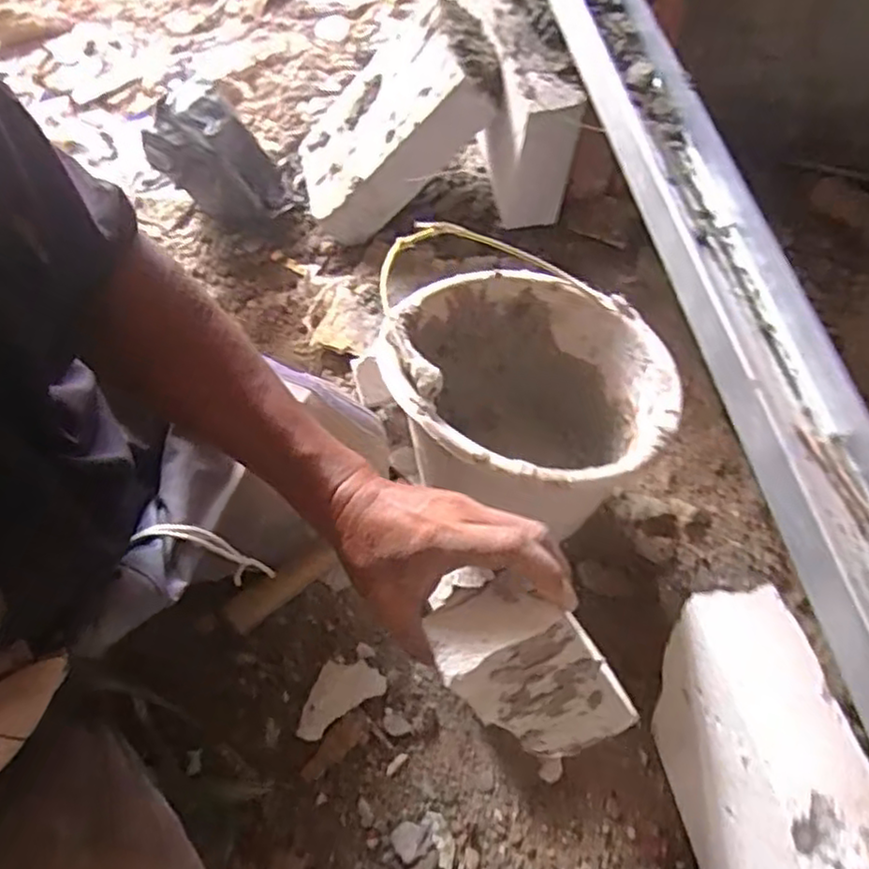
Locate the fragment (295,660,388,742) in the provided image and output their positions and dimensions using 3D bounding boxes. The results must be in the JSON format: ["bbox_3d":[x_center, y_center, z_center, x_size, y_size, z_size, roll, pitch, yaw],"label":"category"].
[{"bbox_3d":[-0.097,0.250,0.679,0.091,0.020,0.054,-32,66,-17],"label":"fragment"}]

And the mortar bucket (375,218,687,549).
[{"bbox_3d":[0.086,-0.038,0.722,0.264,0.224,0.272,0,61,-1],"label":"mortar bucket"}]

